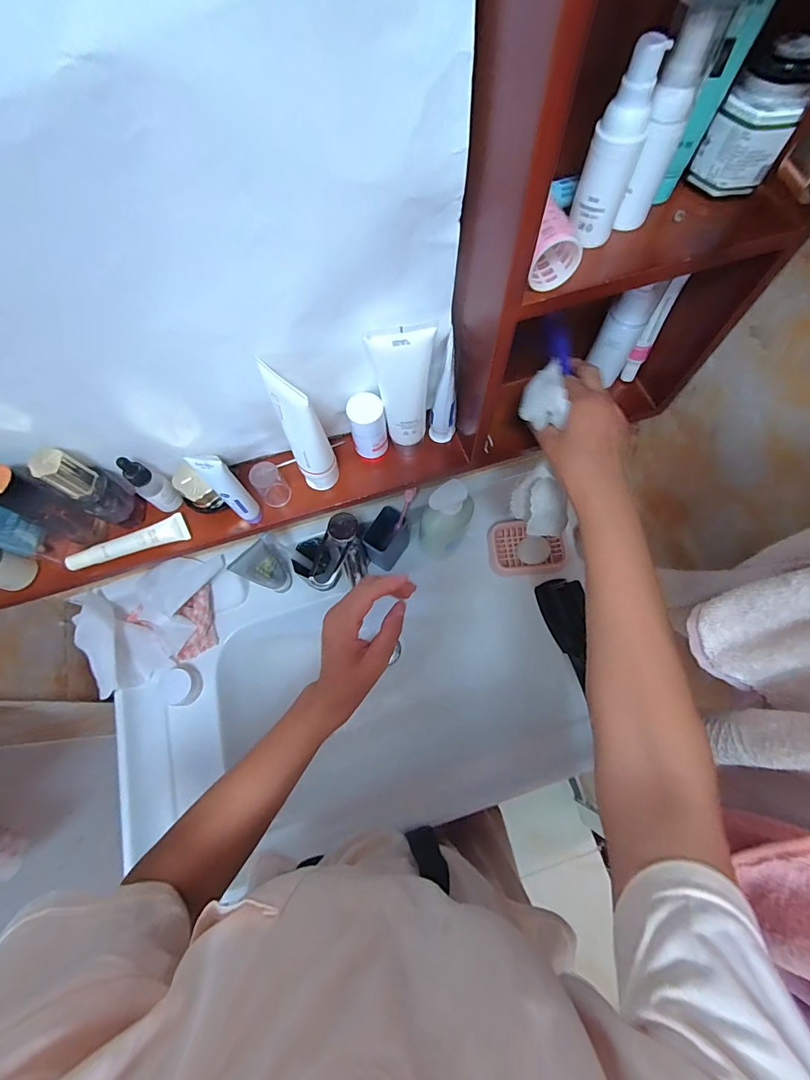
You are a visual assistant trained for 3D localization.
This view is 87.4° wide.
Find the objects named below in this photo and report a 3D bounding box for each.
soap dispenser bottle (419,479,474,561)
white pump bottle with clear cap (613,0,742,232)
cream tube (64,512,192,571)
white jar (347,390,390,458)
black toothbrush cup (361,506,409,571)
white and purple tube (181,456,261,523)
[{"bbox_3d":[0.059,-0.025,0.639,0.074,0.192,0.056,14,71,8],"label":"soap dispenser bottle"},{"bbox_3d":[0.156,-0.252,0.259,0.028,0.105,0.028,23,72,11],"label":"white pump bottle with clear cap"},{"bbox_3d":[-0.285,0.004,0.438,0.114,0.020,0.022,-20,70,-5],"label":"cream tube"},{"bbox_3d":[-0.037,-0.117,0.440,0.035,0.066,0.032,-12,69,-2],"label":"white jar"},{"bbox_3d":[-0.026,0.000,0.678,0.042,0.111,0.071,34,74,14],"label":"black toothbrush cup"},{"bbox_3d":[-0.165,-0.046,0.404,0.022,0.116,0.019,-43,73,-13],"label":"white and purple tube"}]

